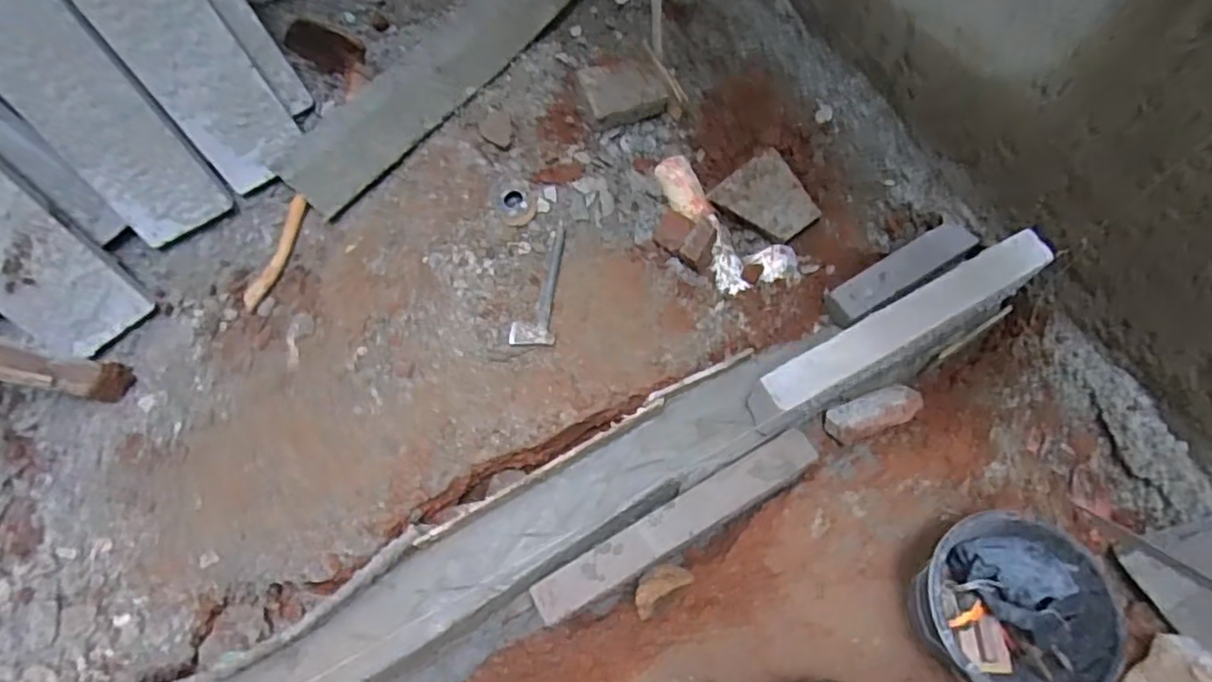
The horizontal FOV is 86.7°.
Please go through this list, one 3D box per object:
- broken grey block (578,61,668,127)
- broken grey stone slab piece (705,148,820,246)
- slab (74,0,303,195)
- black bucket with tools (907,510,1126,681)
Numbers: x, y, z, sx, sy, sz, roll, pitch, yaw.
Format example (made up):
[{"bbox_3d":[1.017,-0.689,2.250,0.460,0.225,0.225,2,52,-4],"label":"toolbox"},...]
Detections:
[{"bbox_3d":[0.051,-0.616,1.587,0.212,0.043,0.148,-16,108,-14],"label":"broken grey block"},{"bbox_3d":[0.366,-0.320,1.466,0.178,0.046,0.211,-36,81,7],"label":"broken grey stone slab piece"},{"bbox_3d":[-0.866,-0.593,1.313,0.197,0.575,0.045,-32,43,-9],"label":"slab"},{"bbox_3d":[0.640,0.433,1.039,0.271,0.210,0.276,-1,69,3],"label":"black bucket with tools"}]

